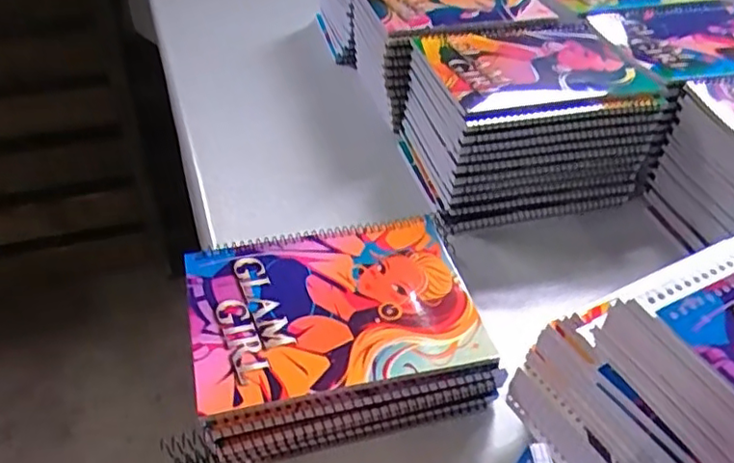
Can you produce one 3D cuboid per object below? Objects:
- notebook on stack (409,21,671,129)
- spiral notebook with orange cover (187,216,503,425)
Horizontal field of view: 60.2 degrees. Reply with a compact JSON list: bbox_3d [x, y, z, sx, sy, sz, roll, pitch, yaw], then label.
[{"bbox_3d":[0.161,-0.159,0.621,0.202,0.016,0.164,-8,45,-13],"label":"notebook on stack"},{"bbox_3d":[-0.025,0.051,0.458,0.197,0.015,0.146,-9,42,-12],"label":"spiral notebook with orange cover"}]

